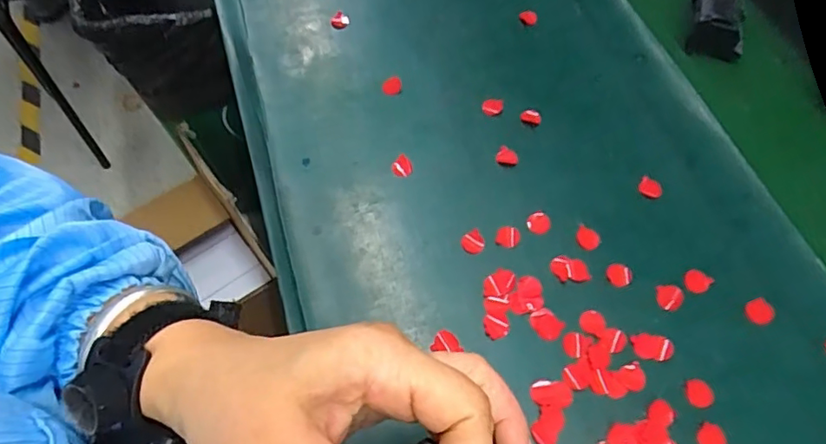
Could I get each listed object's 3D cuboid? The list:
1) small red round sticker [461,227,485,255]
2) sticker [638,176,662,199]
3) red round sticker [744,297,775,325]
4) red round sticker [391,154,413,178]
[{"bbox_3d":[0.042,0.015,0.381,0.017,0.004,0.016,1,72,-3],"label":"small red round sticker"},{"bbox_3d":[0.178,-0.026,0.403,0.017,0.005,0.015,30,66,15],"label":"sticker"},{"bbox_3d":[0.228,0.059,0.354,0.019,0.004,0.016,-24,65,-12],"label":"red round sticker"},{"bbox_3d":[-0.008,-0.043,0.407,0.015,0.004,0.021,3,62,1],"label":"red round sticker"}]

